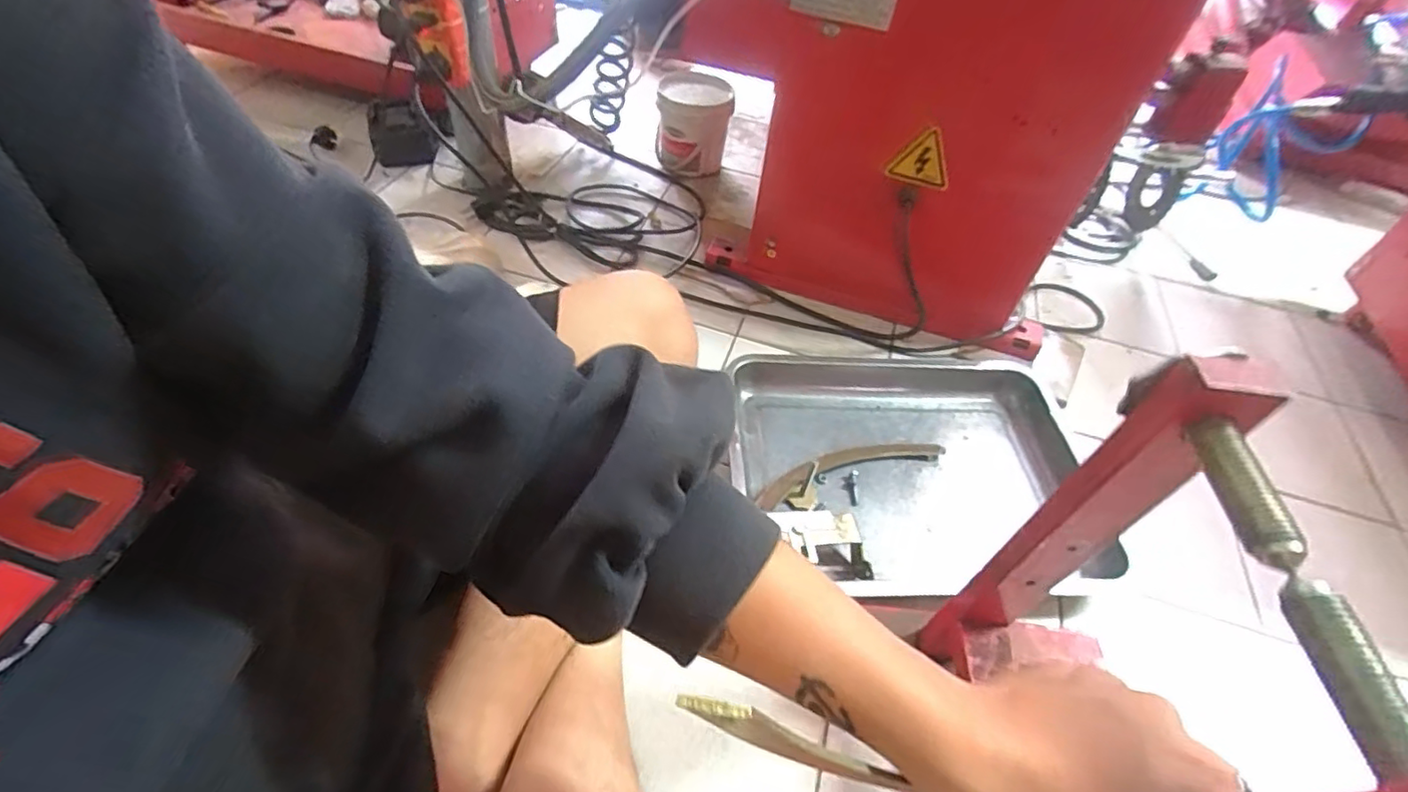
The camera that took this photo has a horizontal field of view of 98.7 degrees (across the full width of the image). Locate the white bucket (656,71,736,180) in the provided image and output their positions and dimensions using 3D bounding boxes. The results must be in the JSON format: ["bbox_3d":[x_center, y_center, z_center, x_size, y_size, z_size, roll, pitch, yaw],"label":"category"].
[{"bbox_3d":[-0.017,-0.454,1.019,0.119,0.144,0.118,3,50,-3],"label":"white bucket"}]

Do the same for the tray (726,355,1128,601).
[{"bbox_3d":[0.230,0.073,0.684,0.402,0.062,0.285,1,51,-5],"label":"tray"}]

